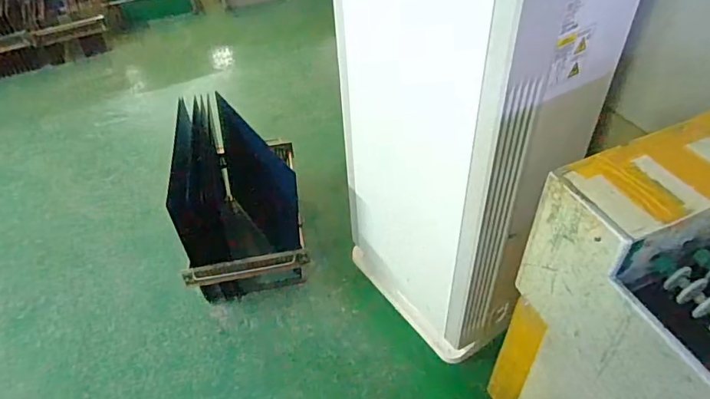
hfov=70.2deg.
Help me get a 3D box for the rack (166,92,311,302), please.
[{"bbox_3d":[-0.421,-0.028,1.813,0.416,0.530,0.578,-10,46,-7],"label":"rack"}]

